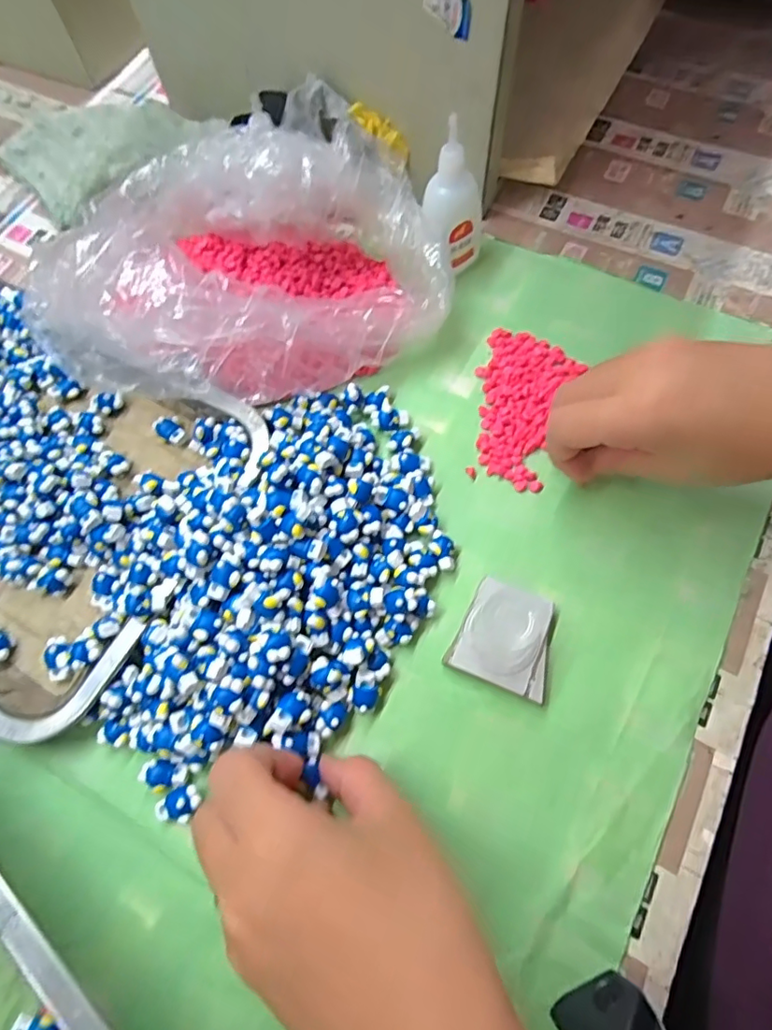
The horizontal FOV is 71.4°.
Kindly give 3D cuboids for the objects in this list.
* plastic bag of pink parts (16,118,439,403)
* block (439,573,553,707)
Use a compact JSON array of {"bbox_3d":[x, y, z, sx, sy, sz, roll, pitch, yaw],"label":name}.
[{"bbox_3d":[-0.089,-0.164,0.332,0.244,0.085,0.189,3,68,4],"label":"plastic bag of pink parts"},{"bbox_3d":[0.061,0.062,0.273,0.047,0.009,0.049,21,70,11],"label":"block"}]

